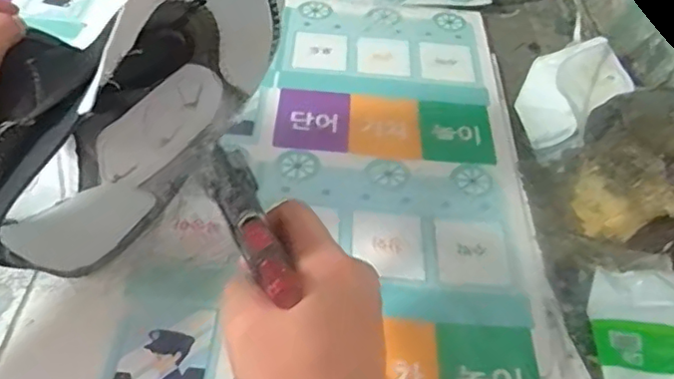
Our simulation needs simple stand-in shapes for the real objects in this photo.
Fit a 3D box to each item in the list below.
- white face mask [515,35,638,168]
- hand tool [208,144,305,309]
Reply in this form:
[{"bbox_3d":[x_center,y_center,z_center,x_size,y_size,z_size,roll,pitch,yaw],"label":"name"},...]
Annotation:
[{"bbox_3d":[0.234,-0.096,0.610,0.088,0.055,0.139,39,55,25],"label":"white face mask"},{"bbox_3d":[-0.044,0.016,0.298,0.021,0.011,0.095,-17,55,-20],"label":"hand tool"}]

